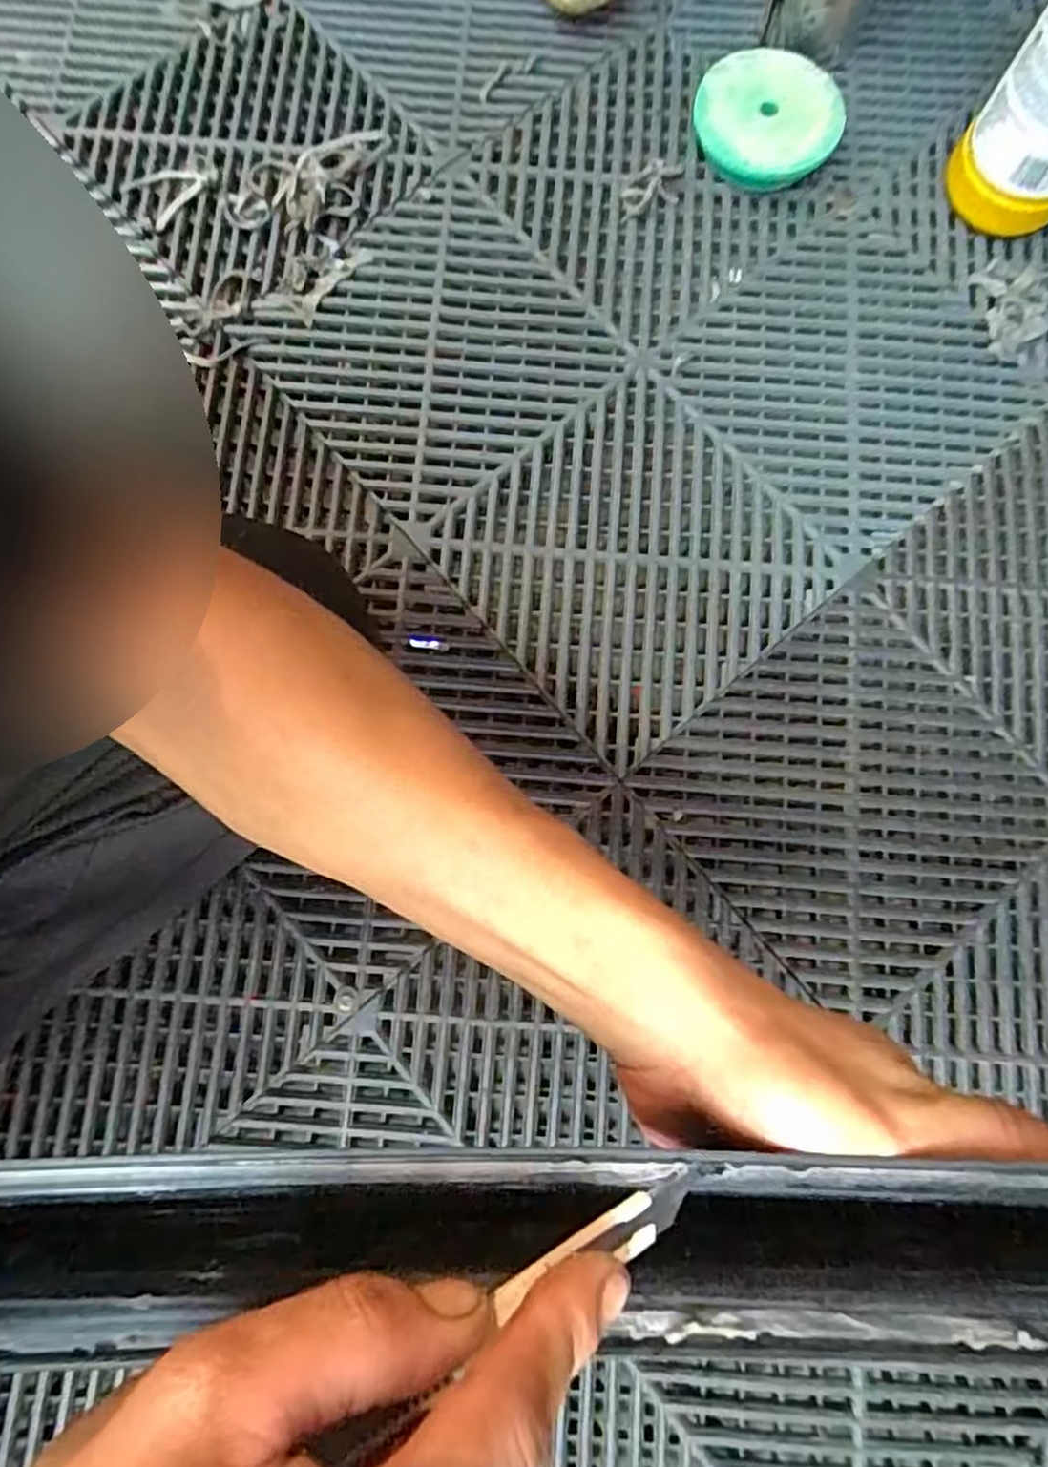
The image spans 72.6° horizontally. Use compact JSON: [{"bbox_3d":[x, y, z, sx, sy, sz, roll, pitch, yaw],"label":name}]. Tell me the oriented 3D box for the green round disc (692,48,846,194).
[{"bbox_3d":[0.164,-0.423,0.487,0.077,0.036,0.100,-40,82,-7],"label":"green round disc"}]

